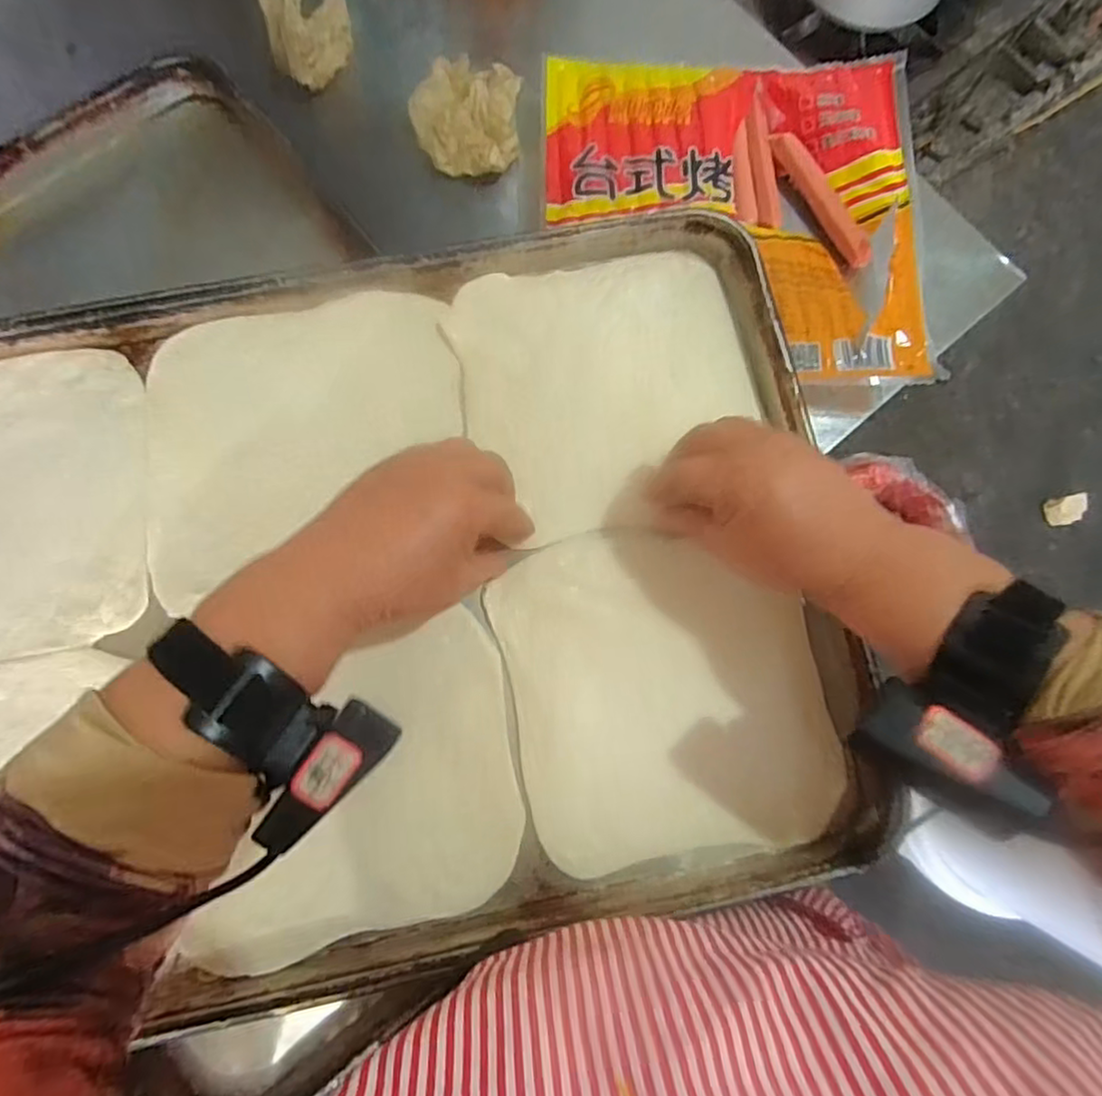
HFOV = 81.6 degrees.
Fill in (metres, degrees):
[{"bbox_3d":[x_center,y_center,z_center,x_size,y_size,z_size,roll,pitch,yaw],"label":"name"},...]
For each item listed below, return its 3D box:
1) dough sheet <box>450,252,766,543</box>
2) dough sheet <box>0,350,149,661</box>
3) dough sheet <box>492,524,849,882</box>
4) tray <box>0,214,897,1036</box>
[{"bbox_3d":[0.037,-0.100,0.405,0.177,0.011,0.173,-10,80,-3],"label":"dough sheet"},{"bbox_3d":[-0.340,-0.019,0.381,0.193,0.007,0.190,-10,80,-3],"label":"dough sheet"},{"bbox_3d":[0.067,0.081,0.372,0.175,0.010,0.186,-13,80,-3],"label":"dough sheet"},{"bbox_3d":[-0.135,0.031,0.374,0.595,0.031,0.391,-11,80,-3],"label":"tray"}]

